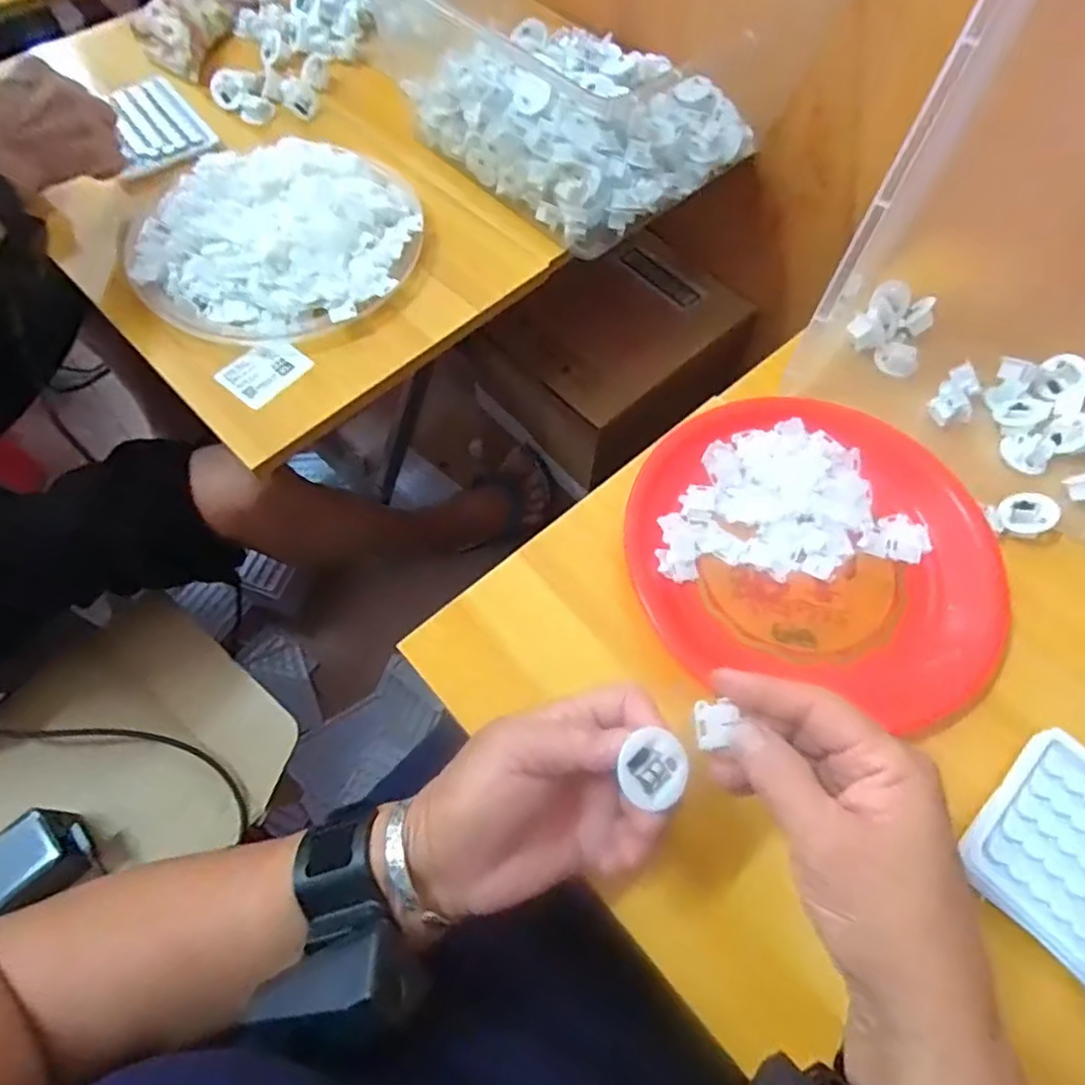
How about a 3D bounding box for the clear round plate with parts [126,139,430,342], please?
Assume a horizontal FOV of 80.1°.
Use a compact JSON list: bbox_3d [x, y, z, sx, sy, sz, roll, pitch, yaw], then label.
[{"bbox_3d":[-0.225,-0.267,0.540,0.234,0.047,0.218,0,65,0],"label":"clear round plate with parts"}]

